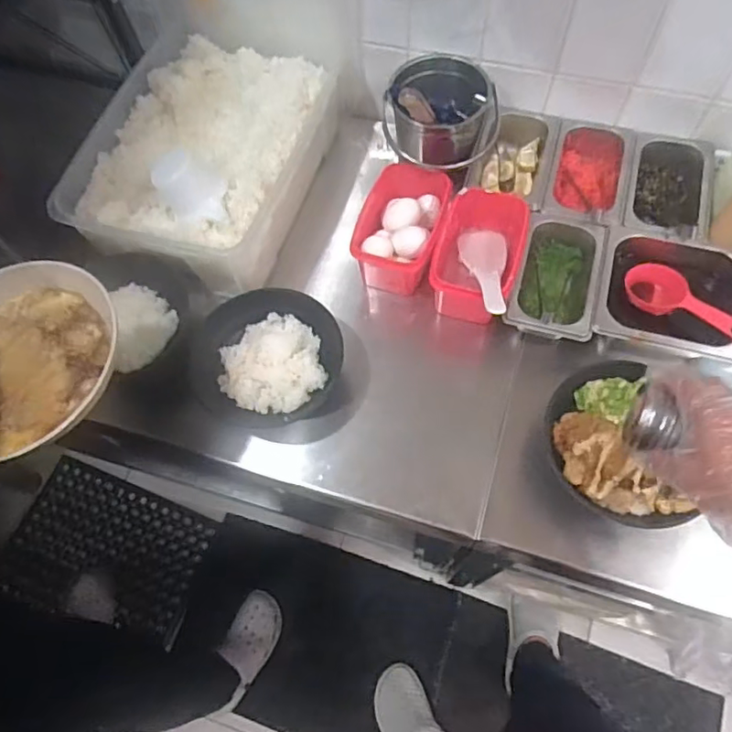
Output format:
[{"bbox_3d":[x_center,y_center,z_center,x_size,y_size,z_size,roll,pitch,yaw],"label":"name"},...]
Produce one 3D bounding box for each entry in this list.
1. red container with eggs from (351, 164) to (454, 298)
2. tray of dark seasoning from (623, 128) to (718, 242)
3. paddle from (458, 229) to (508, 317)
[{"bbox_3d":[0.050,-0.185,0.780,0.111,0.077,0.166,14,67,9],"label":"red container with eggs"},{"bbox_3d":[0.406,-0.230,0.783,0.107,0.071,0.182,13,67,9],"label":"tray of dark seasoning"},{"bbox_3d":[0.152,-0.120,0.726,0.062,0.015,0.204,3,37,4],"label":"paddle"}]

